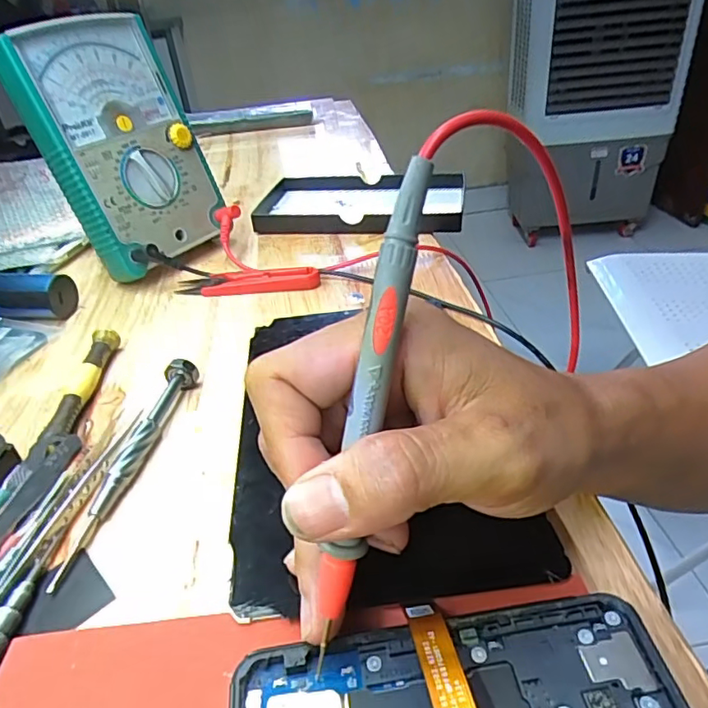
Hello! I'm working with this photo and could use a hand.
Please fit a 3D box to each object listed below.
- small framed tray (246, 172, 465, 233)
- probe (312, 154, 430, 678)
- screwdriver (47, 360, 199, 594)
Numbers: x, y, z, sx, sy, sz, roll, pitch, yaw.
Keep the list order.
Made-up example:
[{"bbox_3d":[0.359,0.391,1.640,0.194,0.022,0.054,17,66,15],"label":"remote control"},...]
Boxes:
[{"bbox_3d":[0.005,-0.133,0.493,0.175,0.023,0.111,3,36,13],"label":"small framed tray"},{"bbox_3d":[0.002,0.022,0.154,0.009,0.149,0.007,14,11,21],"label":"probe"},{"bbox_3d":[-0.103,0.046,0.255,0.015,0.017,0.123,2,36,11],"label":"screwdriver"}]

